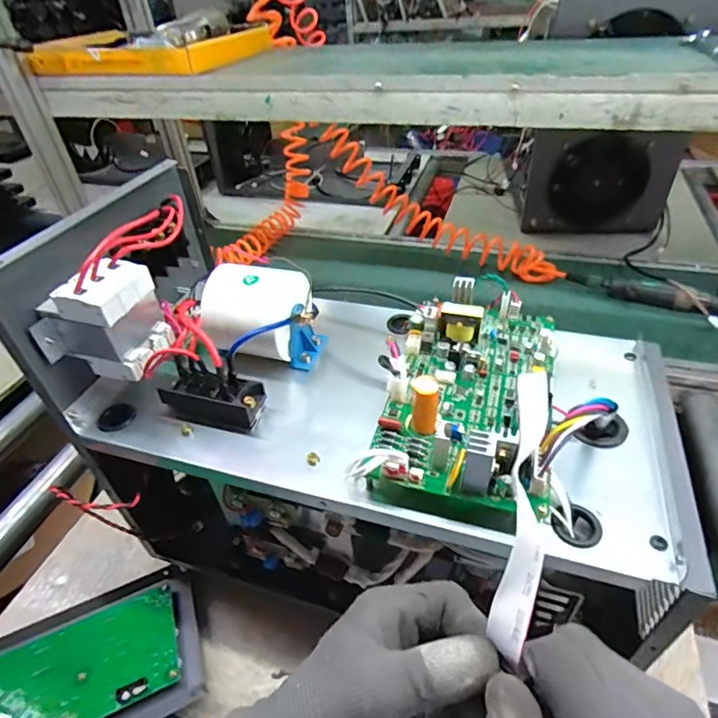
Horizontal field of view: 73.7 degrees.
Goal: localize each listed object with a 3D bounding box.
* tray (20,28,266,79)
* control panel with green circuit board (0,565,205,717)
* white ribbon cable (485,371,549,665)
[{"bbox_3d":[-0.352,-0.508,0.789,0.307,0.041,0.236,14,45,21],"label":"tray"},{"bbox_3d":[-0.273,0.300,0.454,0.230,0.033,0.150,-20,43,-16],"label":"control panel with green circuit board"},{"bbox_3d":[0.092,0.069,0.262,0.020,0.024,0.163,9,51,16],"label":"white ribbon cable"}]

